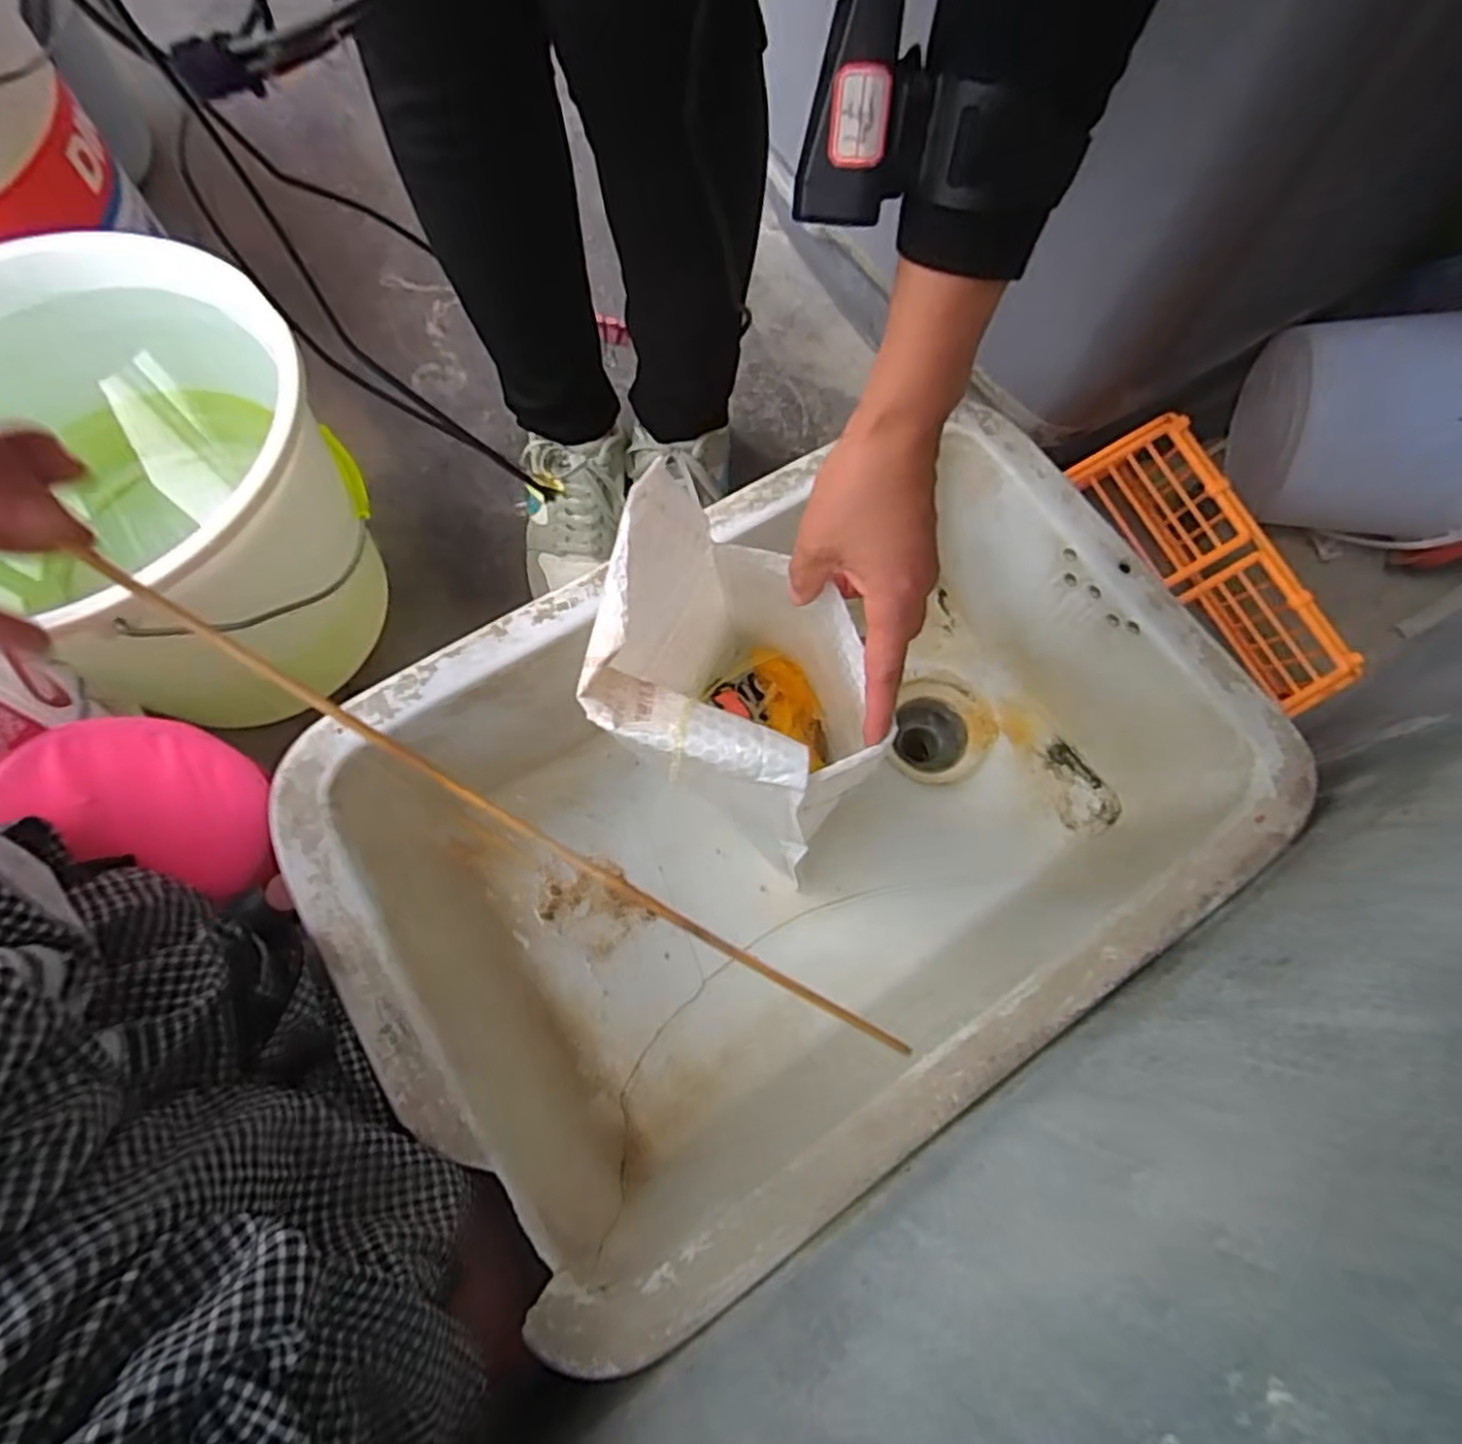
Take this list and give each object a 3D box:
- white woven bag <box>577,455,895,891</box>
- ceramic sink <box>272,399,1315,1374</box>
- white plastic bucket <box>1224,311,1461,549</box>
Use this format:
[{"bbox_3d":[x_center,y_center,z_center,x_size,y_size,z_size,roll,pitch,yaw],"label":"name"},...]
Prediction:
[{"bbox_3d":[0.011,-0.024,0.445,0.144,0.215,0.141,17,72,3],"label":"white woven bag"},{"bbox_3d":[0.049,0.068,0.551,0.564,0.197,0.392,-31,76,-11],"label":"ceramic sink"},{"bbox_3d":[0.585,-0.269,0.671,0.175,0.173,0.182,9,72,1],"label":"white plastic bucket"}]

